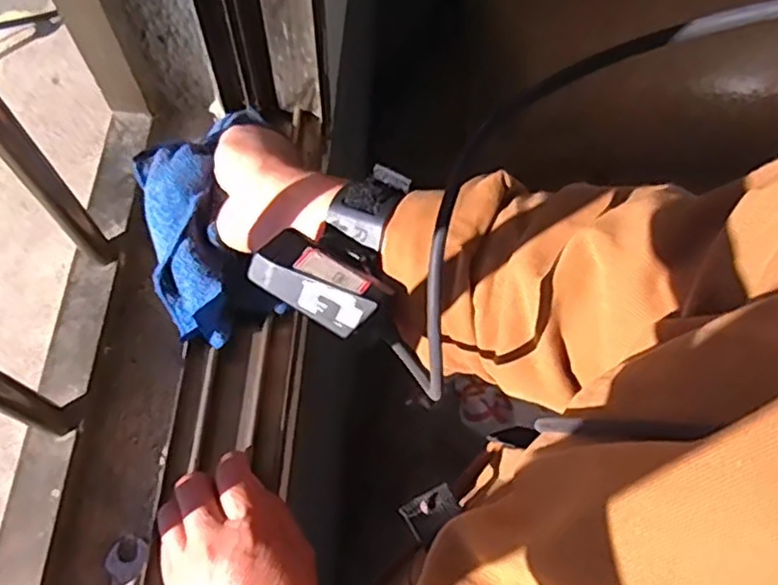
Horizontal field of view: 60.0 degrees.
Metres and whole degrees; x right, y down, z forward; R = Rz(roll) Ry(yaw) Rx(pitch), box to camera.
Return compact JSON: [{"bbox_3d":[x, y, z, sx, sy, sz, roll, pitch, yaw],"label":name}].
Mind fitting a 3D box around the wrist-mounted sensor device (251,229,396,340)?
[{"bbox_3d":[-0.032,-0.004,0.335,0.071,0.016,0.032,28,69,9],"label":"wrist-mounted sensor device"}]

